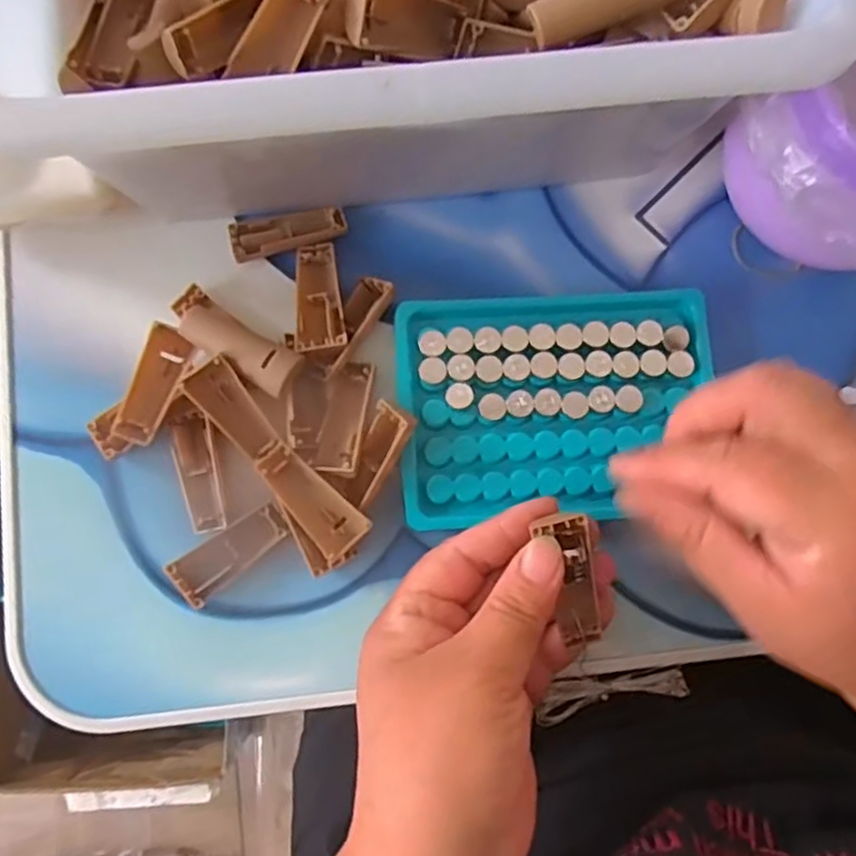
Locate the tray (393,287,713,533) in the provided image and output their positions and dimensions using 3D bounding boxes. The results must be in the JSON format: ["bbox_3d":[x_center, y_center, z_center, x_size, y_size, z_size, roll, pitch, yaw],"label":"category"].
[{"bbox_3d":[0.054,-0.011,0.296,0.129,0.016,0.095,-4,84,-3],"label":"tray"}]

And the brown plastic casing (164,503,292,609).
[{"bbox_3d":[-0.079,0.051,0.285,0.049,0.011,0.019,-33,86,-5],"label":"brown plastic casing"}]

